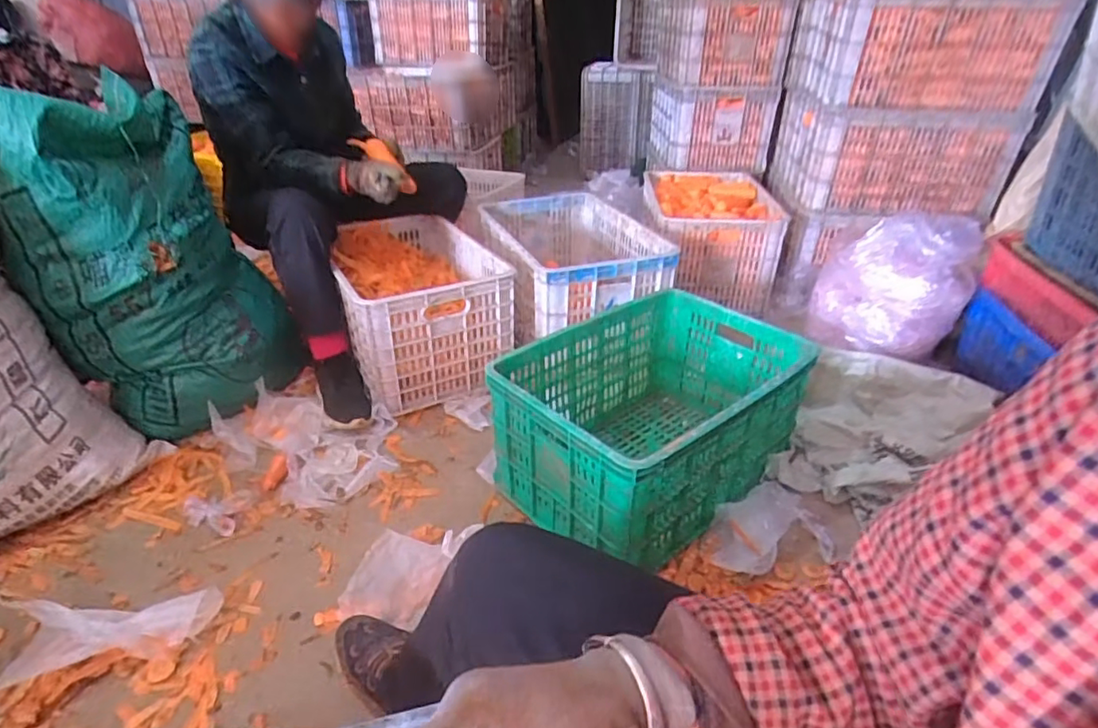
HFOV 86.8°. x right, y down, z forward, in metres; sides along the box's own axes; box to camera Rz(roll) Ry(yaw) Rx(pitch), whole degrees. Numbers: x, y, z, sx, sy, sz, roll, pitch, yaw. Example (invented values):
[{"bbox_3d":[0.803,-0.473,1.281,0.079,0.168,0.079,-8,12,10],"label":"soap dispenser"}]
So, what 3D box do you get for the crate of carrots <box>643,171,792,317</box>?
[{"bbox_3d":[0.471,-0.387,1.725,0.361,0.252,0.509,2,32,3],"label":"crate of carrots"}]

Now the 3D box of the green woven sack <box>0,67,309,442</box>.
[{"bbox_3d":[-0.729,-0.195,1.108,0.321,0.573,0.313,0,32,-1],"label":"green woven sack"}]

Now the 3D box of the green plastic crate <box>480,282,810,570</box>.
[{"bbox_3d":[0.188,0.096,1.050,0.497,0.255,0.348,-25,40,-34],"label":"green plastic crate"}]

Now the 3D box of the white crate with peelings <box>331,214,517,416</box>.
[{"bbox_3d":[-0.323,-0.150,1.417,0.346,0.266,0.516,-14,35,-22],"label":"white crate with peelings"}]

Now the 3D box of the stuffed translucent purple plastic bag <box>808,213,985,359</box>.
[{"bbox_3d":[0.671,-0.153,1.146,0.260,0.252,0.164,17,35,24],"label":"stuffed translucent purple plastic bag"}]

